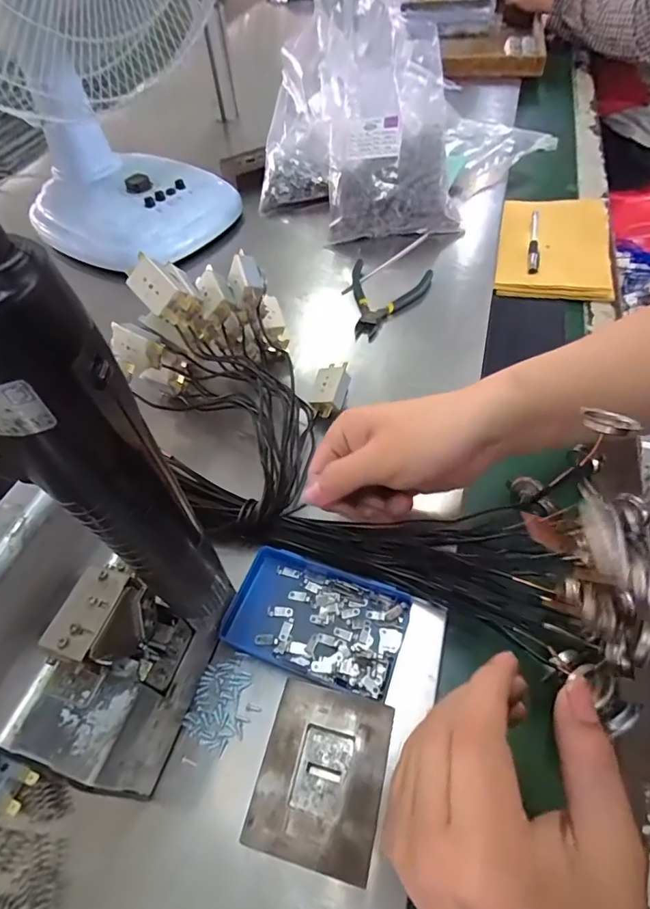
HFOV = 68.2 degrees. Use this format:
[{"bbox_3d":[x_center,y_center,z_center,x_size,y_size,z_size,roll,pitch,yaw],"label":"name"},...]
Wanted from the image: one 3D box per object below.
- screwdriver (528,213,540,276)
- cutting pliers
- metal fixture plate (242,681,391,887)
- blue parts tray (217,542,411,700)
[{"bbox_3d":[0.263,-0.268,0.600,0.015,0.016,0.144,12,55,13],"label":"screwdriver"},{"bbox_3d":[0.068,-0.167,0.524,0.087,0.020,0.110,8,54,10],"label":"cutting pliers"},{"bbox_3d":[-0.002,0.175,0.264,0.063,0.032,0.077,10,54,12],"label":"metal fixture plate"},{"bbox_3d":[-0.006,0.109,0.324,0.114,0.015,0.072,14,55,15],"label":"blue parts tray"}]

